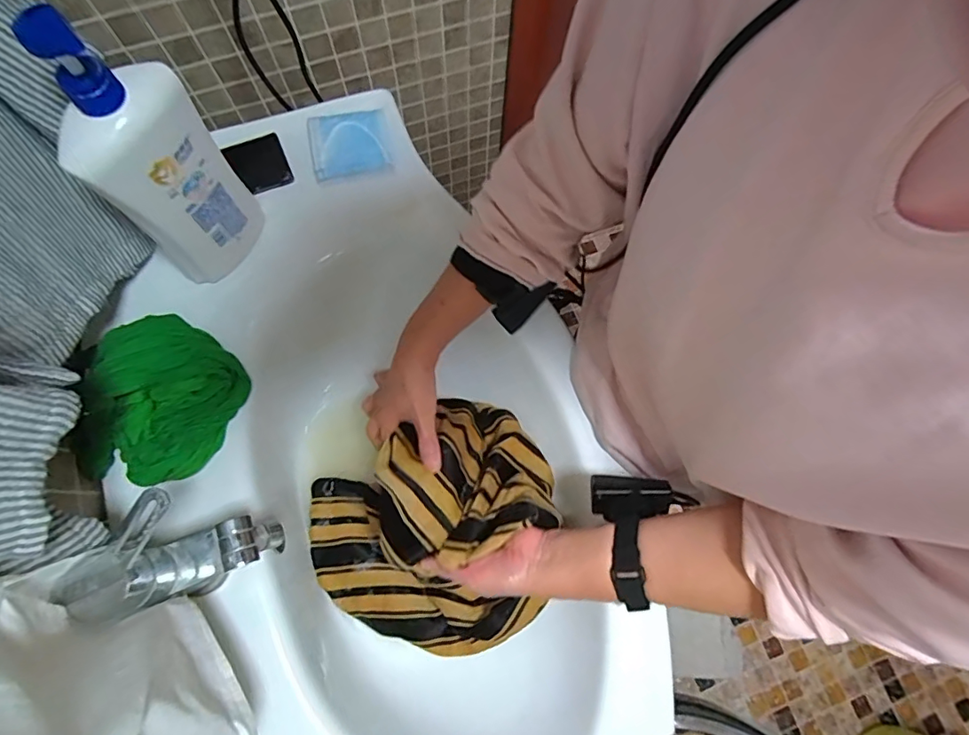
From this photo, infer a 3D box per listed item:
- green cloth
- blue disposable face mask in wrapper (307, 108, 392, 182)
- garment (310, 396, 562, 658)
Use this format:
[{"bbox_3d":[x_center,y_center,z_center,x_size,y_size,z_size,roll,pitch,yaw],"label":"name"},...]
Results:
[{"bbox_3d":[-0.323,0.033,0.489,0.132,0.053,0.165,21,75,4],"label":"green cloth"},{"bbox_3d":[-0.167,-0.279,0.613,0.090,0.015,0.089,-12,75,-5],"label":"blue disposable face mask in wrapper"},{"bbox_3d":[-0.061,0.188,0.544,0.272,0.181,0.247,-25,77,-8],"label":"garment"}]

